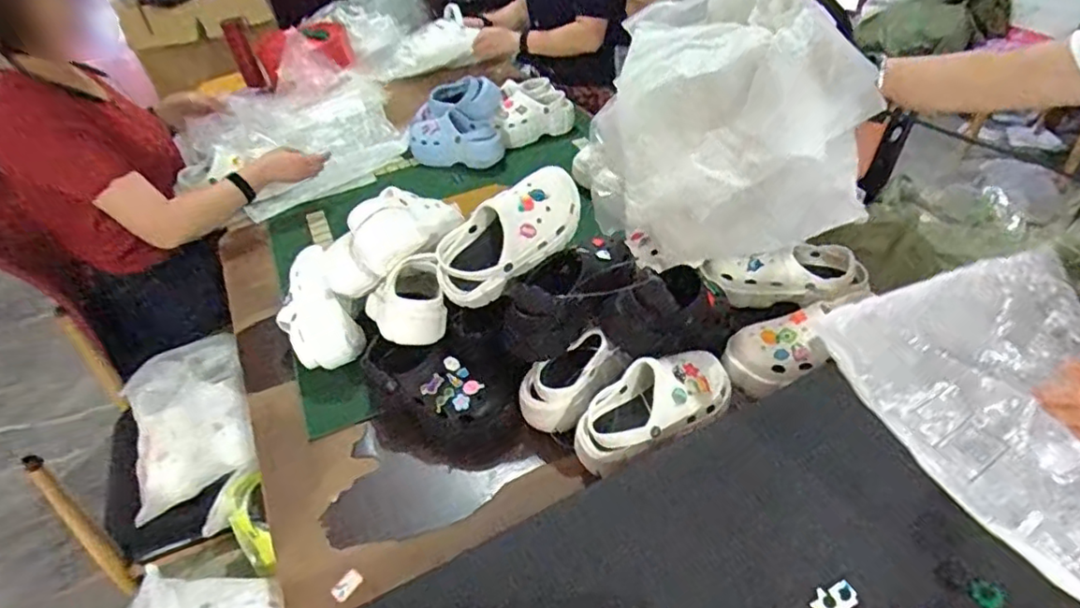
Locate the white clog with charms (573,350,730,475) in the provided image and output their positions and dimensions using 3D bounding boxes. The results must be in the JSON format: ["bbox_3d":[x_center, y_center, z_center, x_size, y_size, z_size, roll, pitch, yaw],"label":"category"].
[{"bbox_3d":[0.158,0.138,0.847,0.248,0.073,0.104,-26,44,-20],"label":"white clog with charms"}]

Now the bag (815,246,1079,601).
[{"bbox_3d":[0.472,0.077,0.613,0.276,0.078,0.302,-35,71,-8],"label":"bag"}]

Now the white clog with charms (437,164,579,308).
[{"bbox_3d":[-0.046,-0.100,0.909,0.244,0.114,0.082,-40,44,0],"label":"white clog with charms"}]

